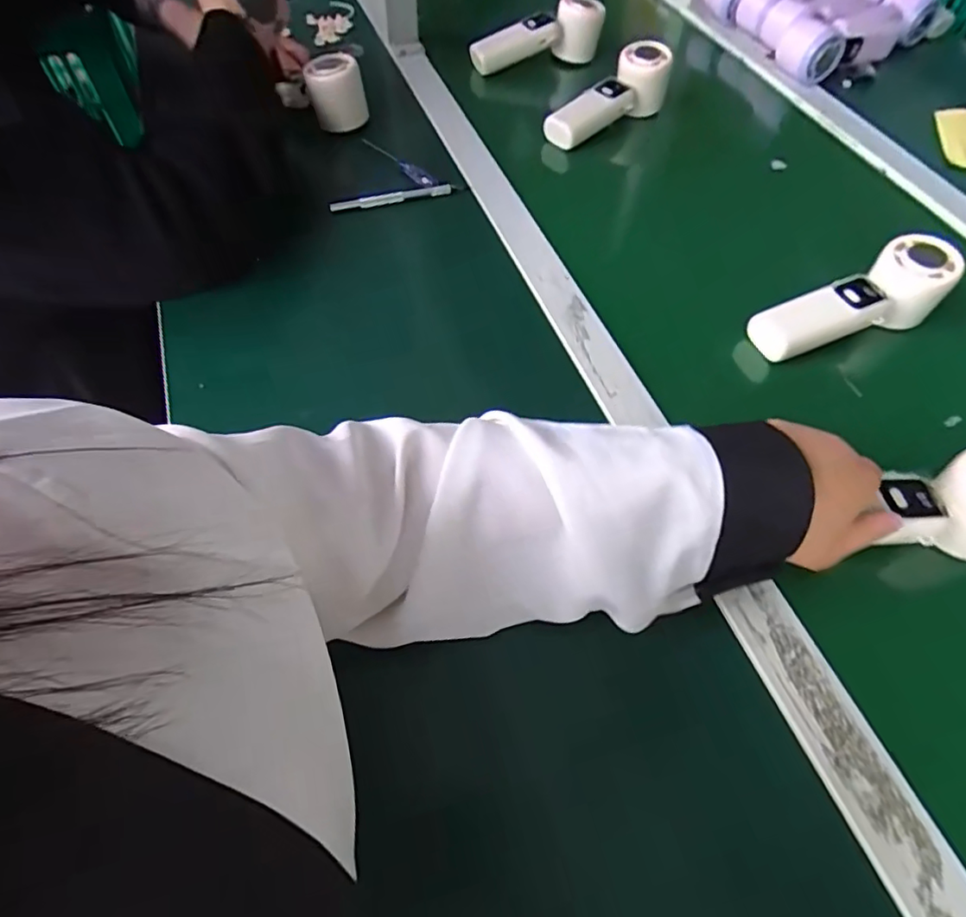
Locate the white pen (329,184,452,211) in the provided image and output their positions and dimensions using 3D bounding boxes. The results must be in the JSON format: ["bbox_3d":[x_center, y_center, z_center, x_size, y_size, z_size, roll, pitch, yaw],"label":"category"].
[{"bbox_3d":[-0.087,-0.249,0.538,0.115,0.012,0.007,-13,58,-12],"label":"white pen"}]

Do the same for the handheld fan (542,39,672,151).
[{"bbox_3d":[0.137,-0.392,0.625,0.159,0.057,0.050,-37,66,-7],"label":"handheld fan"}]

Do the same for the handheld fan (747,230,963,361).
[{"bbox_3d":[0.296,-0.125,0.447,0.159,0.051,0.052,-20,59,-16],"label":"handheld fan"}]

